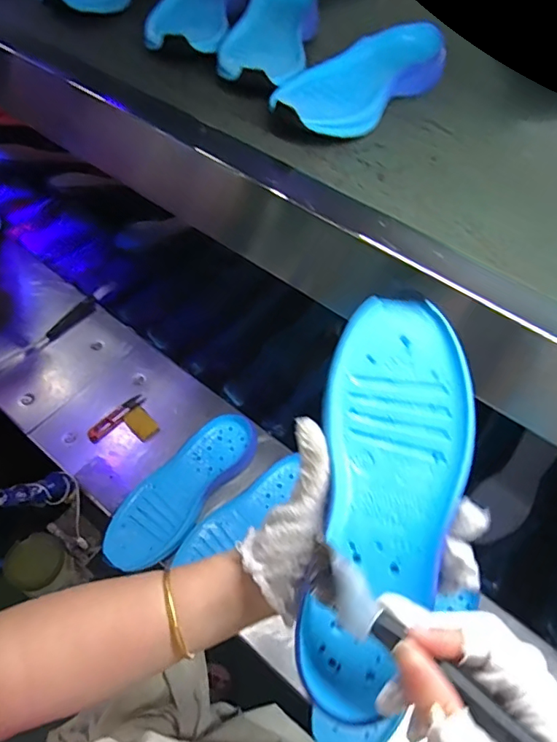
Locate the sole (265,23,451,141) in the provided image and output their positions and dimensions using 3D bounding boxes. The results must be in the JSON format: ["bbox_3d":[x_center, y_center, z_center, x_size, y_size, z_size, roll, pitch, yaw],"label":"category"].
[{"bbox_3d":[0.090,-0.310,0.529,0.093,0.041,0.244,37,60,20],"label":"sole"}]

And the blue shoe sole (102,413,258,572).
[{"bbox_3d":[-0.130,0.161,0.686,0.091,0.026,0.250,34,55,17],"label":"blue shoe sole"}]

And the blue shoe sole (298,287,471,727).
[{"bbox_3d":[0.068,0.077,0.317,0.091,0.028,0.249,12,80,4],"label":"blue shoe sole"}]

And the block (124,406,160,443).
[{"bbox_3d":[-0.209,0.083,0.759,0.032,0.012,0.054,-36,65,-30],"label":"block"}]

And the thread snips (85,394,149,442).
[{"bbox_3d":[-0.248,0.072,0.764,0.023,0.012,0.100,37,56,19],"label":"thread snips"}]

